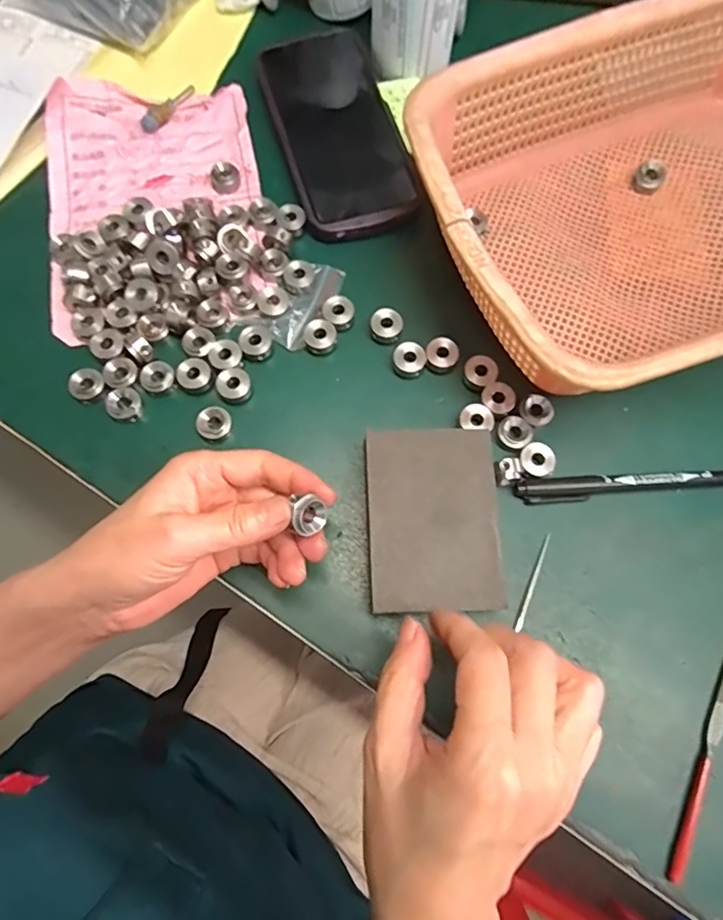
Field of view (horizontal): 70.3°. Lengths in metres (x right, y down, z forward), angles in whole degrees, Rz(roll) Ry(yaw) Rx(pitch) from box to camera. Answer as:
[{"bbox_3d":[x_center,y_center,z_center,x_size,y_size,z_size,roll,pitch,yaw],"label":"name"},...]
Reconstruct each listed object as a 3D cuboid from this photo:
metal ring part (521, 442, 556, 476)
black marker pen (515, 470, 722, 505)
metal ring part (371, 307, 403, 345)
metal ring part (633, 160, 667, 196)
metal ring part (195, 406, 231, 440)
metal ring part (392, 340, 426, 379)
[{"bbox_3d":[0.101,0.000,0.293,0.018,0.008,0.020,-39,77,-10],"label":"metal ring part"},{"bbox_3d":[0.157,0.014,0.294,0.136,0.009,0.014,-5,73,-1],"label":"black marker pen"},{"bbox_3d":[0.015,-0.083,0.320,0.019,0.011,0.019,0,73,0],"label":"metal ring part"},{"bbox_3d":[0.198,-0.195,0.352,0.019,0.013,0.017,34,76,10],"label":"metal ring part"},{"bbox_3d":[-0.086,-0.020,0.302,0.019,0.011,0.019,0,73,0],"label":"metal ring part"},{"bbox_3d":[0.029,-0.061,0.314,0.020,0.013,0.018,15,74,5],"label":"metal ring part"}]

